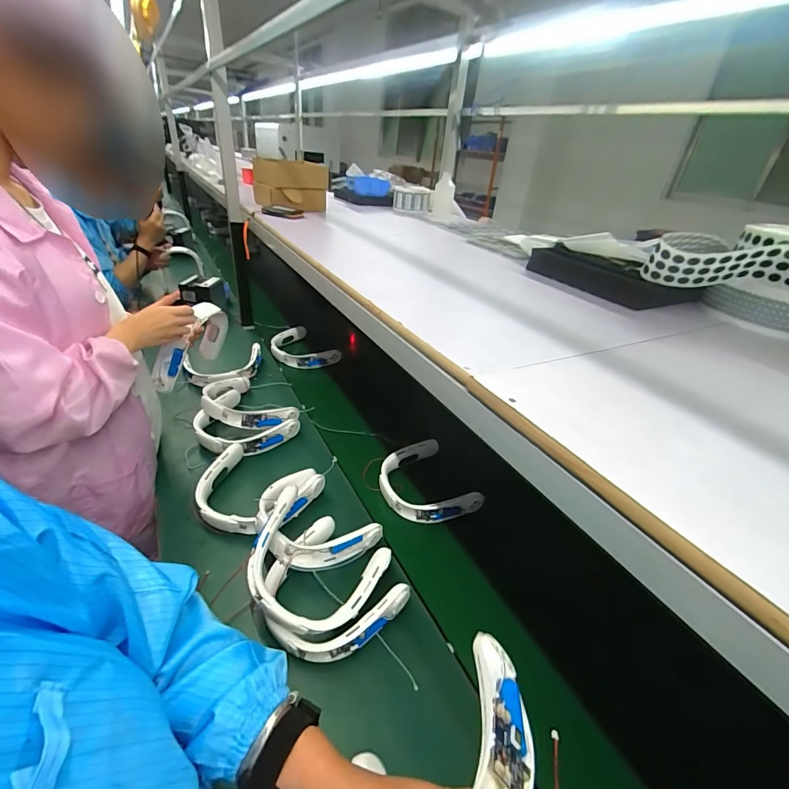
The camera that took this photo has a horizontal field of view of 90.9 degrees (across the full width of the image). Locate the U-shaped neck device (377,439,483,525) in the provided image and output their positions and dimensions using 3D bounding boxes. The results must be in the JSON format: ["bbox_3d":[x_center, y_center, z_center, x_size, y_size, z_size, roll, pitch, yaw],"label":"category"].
[{"bbox_3d":[0.067,0.212,0.903,0.184,0.060,0.219,-13,38,-27],"label":"U-shaped neck device"}]

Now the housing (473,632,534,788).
[{"bbox_3d":[0.088,0.287,0.329,0.056,0.039,0.186,15,17,14],"label":"housing"}]

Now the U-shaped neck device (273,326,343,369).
[{"bbox_3d":[-0.337,-0.164,1.415,0.178,0.060,0.261,-25,44,-38],"label":"U-shaped neck device"}]

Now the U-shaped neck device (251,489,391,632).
[{"bbox_3d":[-0.137,0.289,0.650,0.223,0.037,0.185,35,47,-2],"label":"U-shaped neck device"}]

